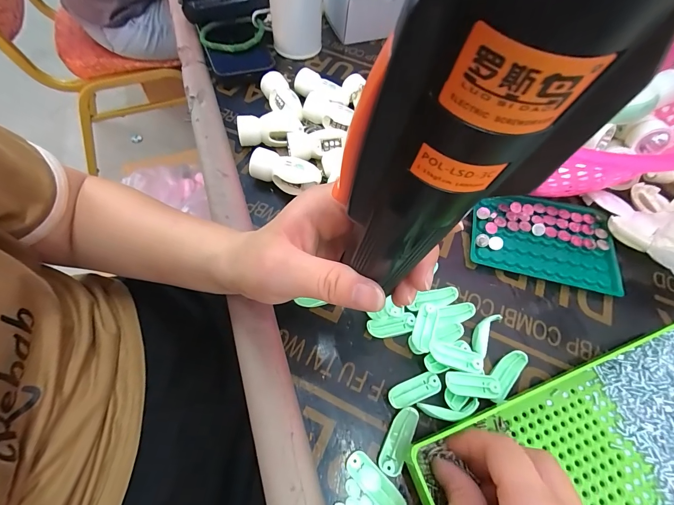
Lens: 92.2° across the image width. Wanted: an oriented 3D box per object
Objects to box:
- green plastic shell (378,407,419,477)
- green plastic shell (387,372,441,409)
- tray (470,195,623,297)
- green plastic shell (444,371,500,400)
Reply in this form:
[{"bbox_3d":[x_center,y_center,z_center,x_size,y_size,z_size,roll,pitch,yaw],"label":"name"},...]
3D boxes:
[{"bbox_3d":[0.041,0.123,0.213,0.015,0.006,0.041,25,72,10],"label":"green plastic shell"},{"bbox_3d":[0.055,0.098,0.231,0.039,0.004,0.015,-19,80,-10],"label":"green plastic shell"},{"bbox_3d":[0.191,-0.014,0.303,0.125,0.016,0.089,12,60,4],"label":"tray"},{"bbox_3d":[0.094,0.093,0.228,0.038,0.011,0.015,7,59,2],"label":"green plastic shell"}]

